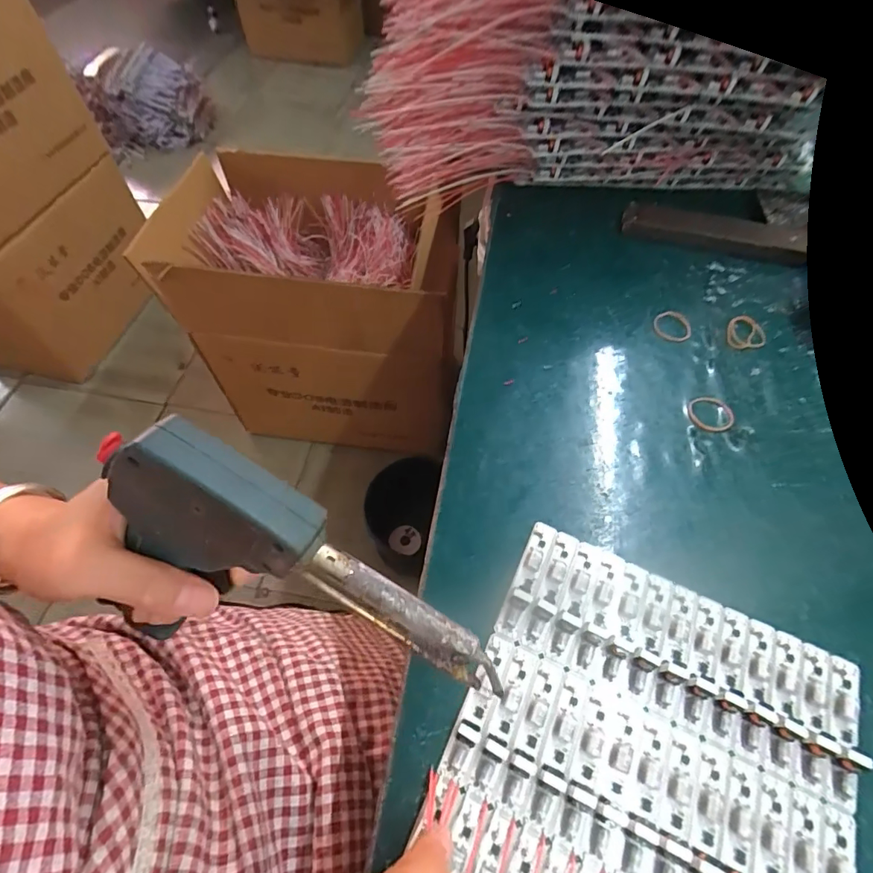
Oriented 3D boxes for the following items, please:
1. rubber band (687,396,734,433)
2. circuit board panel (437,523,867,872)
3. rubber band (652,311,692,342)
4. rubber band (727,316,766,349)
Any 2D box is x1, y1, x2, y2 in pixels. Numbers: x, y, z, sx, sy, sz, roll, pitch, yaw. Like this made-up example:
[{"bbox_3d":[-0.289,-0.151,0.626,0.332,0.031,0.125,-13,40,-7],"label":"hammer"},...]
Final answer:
[{"bbox_3d":[0.200,-0.017,0.346,0.032,0.004,0.030,0,59,-1],"label":"rubber band"},{"bbox_3d":[0.087,0.202,0.214,0.184,0.014,0.290,23,61,12],"label":"circuit board panel"},{"bbox_3d":[0.197,-0.093,0.393,0.031,0.004,0.033,0,59,-1],"label":"rubber band"},{"bbox_3d":[0.256,-0.086,0.391,0.030,0.004,0.034,11,59,6],"label":"rubber band"}]

